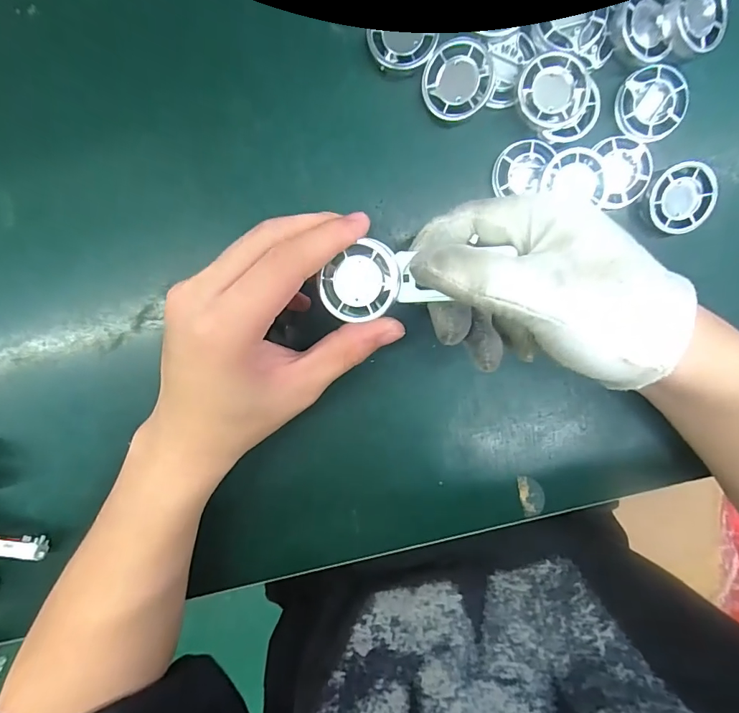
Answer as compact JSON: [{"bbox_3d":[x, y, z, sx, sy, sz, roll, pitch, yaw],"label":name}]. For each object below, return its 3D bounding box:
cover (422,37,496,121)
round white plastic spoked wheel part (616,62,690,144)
[{"bbox_3d":[0.049,-0.153,0.239,0.038,0.004,0.039,3,105,12],"label":"cover"},{"bbox_3d":[0.161,-0.144,0.246,0.039,0.004,0.039,0,99,0],"label":"round white plastic spoked wheel part"}]

